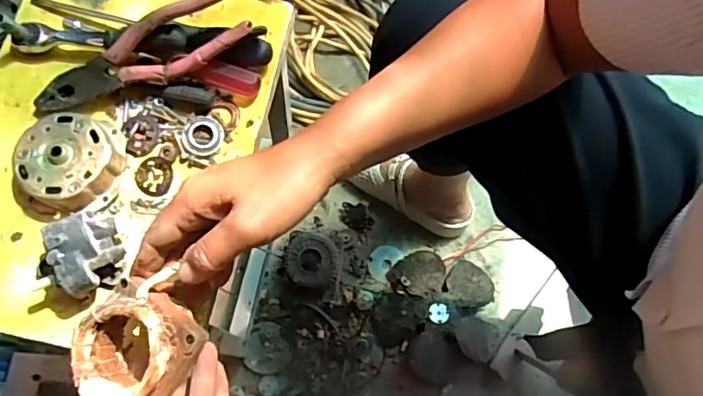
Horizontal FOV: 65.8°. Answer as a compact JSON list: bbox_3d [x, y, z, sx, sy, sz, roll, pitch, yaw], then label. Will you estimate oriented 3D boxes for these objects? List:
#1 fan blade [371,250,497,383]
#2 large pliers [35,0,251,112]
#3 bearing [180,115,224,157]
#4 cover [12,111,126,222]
[{"bbox_3d":[0.133,0.180,0.840,0.182,0.045,0.184,1,72,-2],"label":"fan blade"},{"bbox_3d":[-0.168,-0.117,0.445,0.192,0.015,0.051,-24,109,5],"label":"large pliers"},{"bbox_3d":[-0.126,-0.052,0.459,0.035,0.010,0.034,2,73,-1],"label":"bearing"},{"bbox_3d":[-0.227,-0.026,0.431,0.081,0.030,0.077,-5,73,-3],"label":"cover"}]

